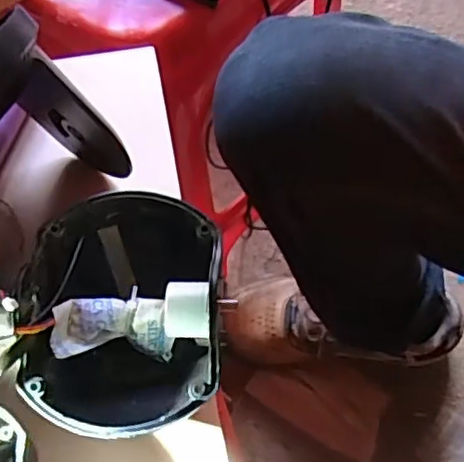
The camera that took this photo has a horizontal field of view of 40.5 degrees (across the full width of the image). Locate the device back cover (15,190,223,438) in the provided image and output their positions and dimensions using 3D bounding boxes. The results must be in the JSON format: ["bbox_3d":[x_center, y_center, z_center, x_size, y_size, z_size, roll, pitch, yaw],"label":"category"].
[{"bbox_3d":[-0.048,0.040,0.295,0.091,0.058,0.107,1,70,1],"label":"device back cover"}]

